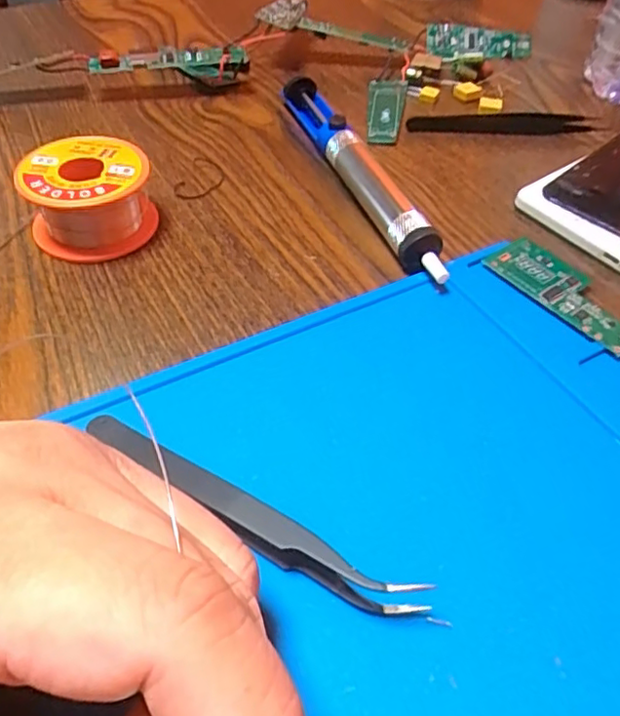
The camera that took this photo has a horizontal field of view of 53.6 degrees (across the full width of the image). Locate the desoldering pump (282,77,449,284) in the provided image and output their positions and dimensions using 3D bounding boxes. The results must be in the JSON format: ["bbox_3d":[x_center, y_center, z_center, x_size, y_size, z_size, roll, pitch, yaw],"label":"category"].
[{"bbox_3d":[0.026,-0.095,0.303,0.025,0.021,0.174,-15,50,-15],"label":"desoldering pump"}]

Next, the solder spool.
[{"bbox_3d":[-0.095,-0.069,0.267,0.052,0.032,0.046,-17,51,-17],"label":"solder spool"}]

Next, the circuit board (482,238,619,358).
[{"bbox_3d":[0.107,-0.027,0.254,0.028,0.004,0.067,-28,55,-24],"label":"circuit board"}]

